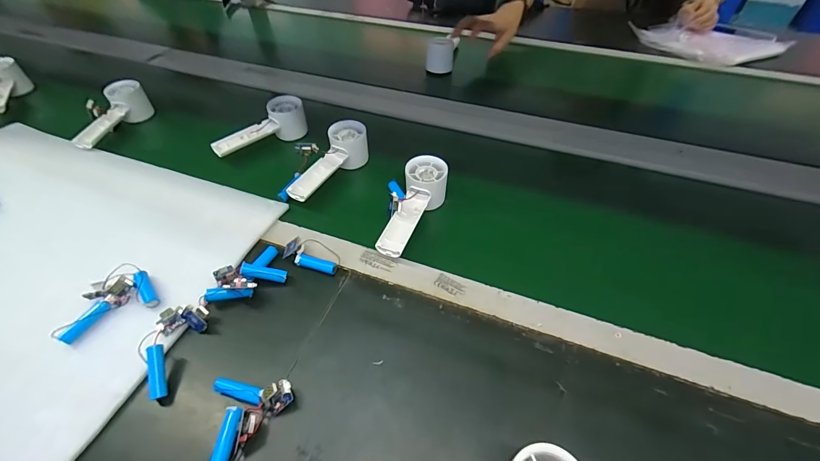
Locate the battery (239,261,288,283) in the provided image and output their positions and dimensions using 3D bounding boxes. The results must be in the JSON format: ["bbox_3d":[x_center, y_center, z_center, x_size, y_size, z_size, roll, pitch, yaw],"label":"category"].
[{"bbox_3d":[-0.167,0.049,0.422,0.050,0.013,0.016,16,45,-21],"label":"battery"}]

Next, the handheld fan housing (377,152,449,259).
[{"bbox_3d":[0.006,-0.029,0.480,0.054,0.055,0.149,12,53,14],"label":"handheld fan housing"}]

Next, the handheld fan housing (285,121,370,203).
[{"bbox_3d":[-0.126,-0.099,0.555,0.057,0.068,0.161,26,56,22],"label":"handheld fan housing"}]

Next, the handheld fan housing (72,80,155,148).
[{"bbox_3d":[-0.527,-0.200,0.644,0.054,0.057,0.154,8,53,10],"label":"handheld fan housing"}]

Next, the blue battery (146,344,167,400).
[{"bbox_3d":[-0.245,0.137,0.356,0.012,0.016,0.050,-13,72,-13],"label":"blue battery"}]

